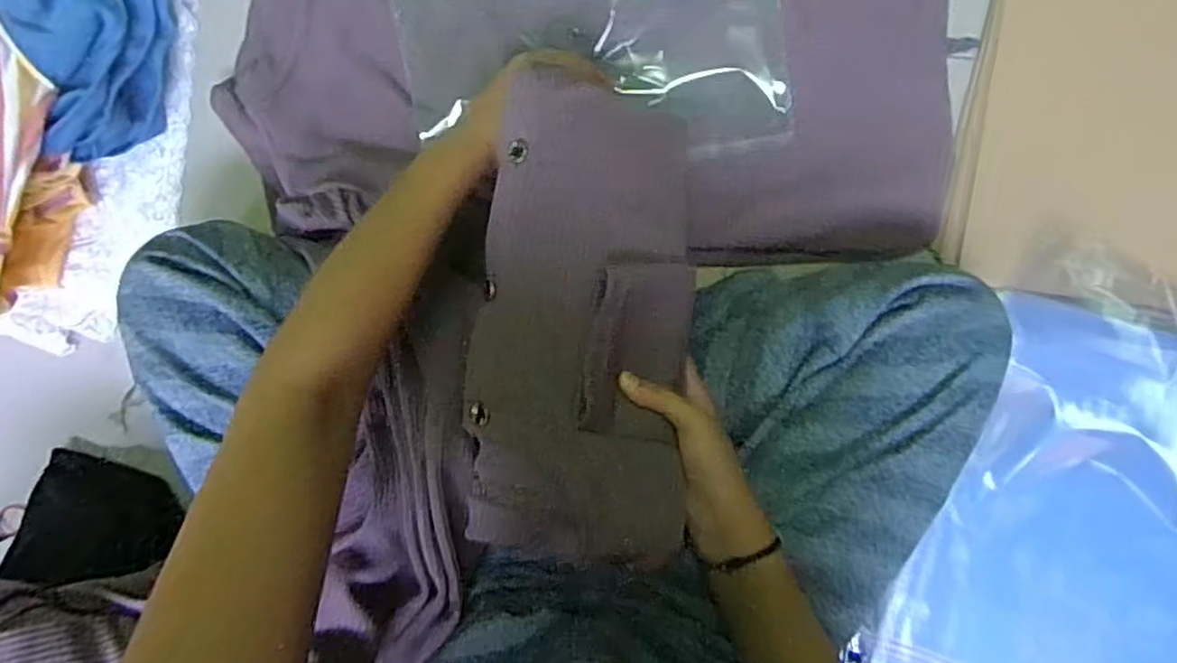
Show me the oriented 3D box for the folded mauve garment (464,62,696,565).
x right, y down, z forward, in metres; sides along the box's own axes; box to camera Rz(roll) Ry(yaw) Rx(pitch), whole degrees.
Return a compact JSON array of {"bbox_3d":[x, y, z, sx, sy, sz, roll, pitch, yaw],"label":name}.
[{"bbox_3d":[-0.002,-0.004,0.429,0.131,0.037,0.289,3,91,-2],"label":"folded mauve garment"}]

